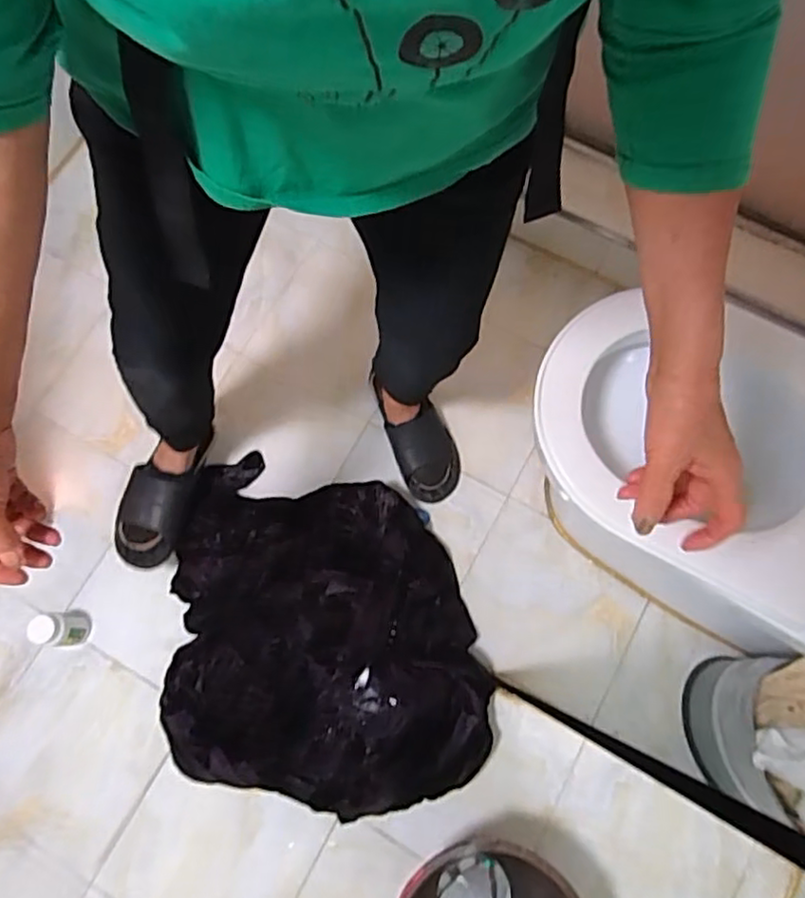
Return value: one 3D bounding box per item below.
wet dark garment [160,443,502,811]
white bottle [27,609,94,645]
[{"bbox_3d":[-0.138,0.292,1.101,0.556,0.131,0.550,2,74,1],"label":"wet dark garment"},{"bbox_3d":[-0.581,0.306,1.129,0.059,0.108,0.059,2,74,1],"label":"white bottle"}]

